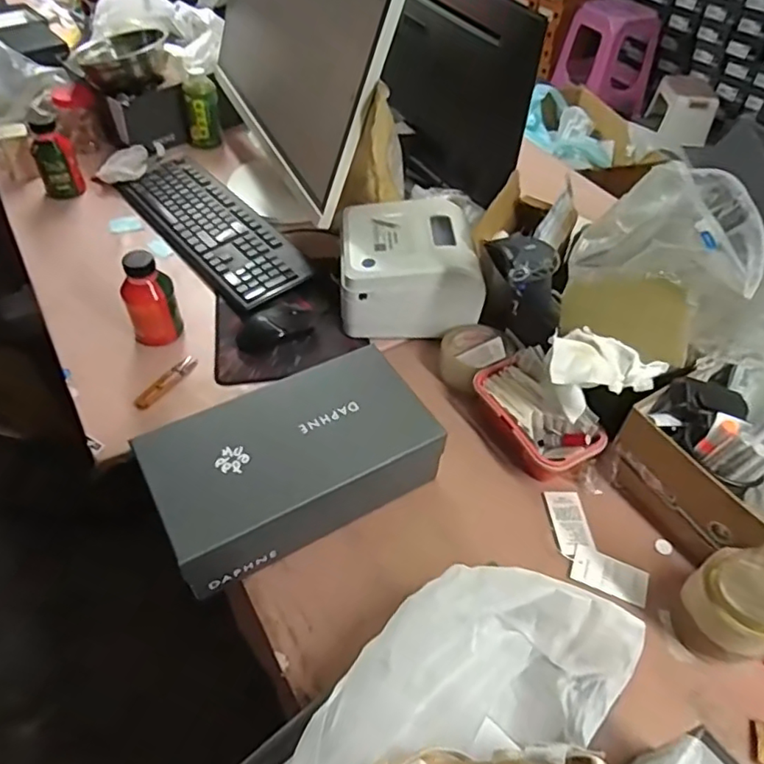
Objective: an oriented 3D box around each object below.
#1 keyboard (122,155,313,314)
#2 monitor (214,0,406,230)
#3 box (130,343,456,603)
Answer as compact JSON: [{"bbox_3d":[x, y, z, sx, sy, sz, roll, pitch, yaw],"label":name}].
[{"bbox_3d":[-0.294,-0.273,1.013,0.144,0.020,0.451,-31,57,-26],"label":"keyboard"},{"bbox_3d":[-0.159,-0.511,0.962,0.198,0.400,0.579,-17,52,-17],"label":"monitor"},{"bbox_3d":[-0.097,0.087,0.655,0.294,0.111,0.154,-22,54,-20],"label":"box"}]

